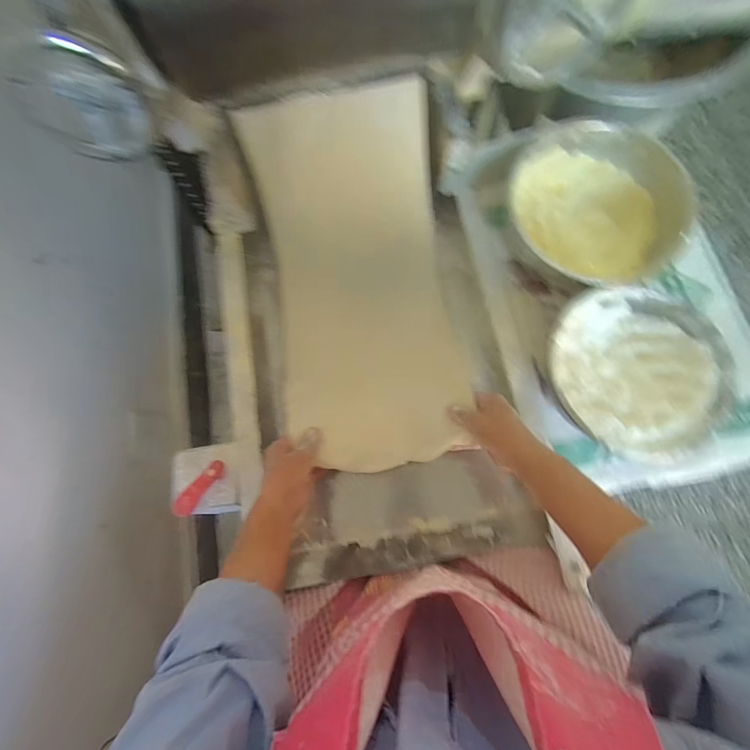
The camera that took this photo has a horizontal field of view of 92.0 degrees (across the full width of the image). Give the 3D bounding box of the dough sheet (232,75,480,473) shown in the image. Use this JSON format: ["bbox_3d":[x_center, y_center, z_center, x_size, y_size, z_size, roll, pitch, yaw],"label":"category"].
[{"bbox_3d":[-0.019,-0.136,0.548,0.263,0.148,0.507,-10,93,-1],"label":"dough sheet"}]

